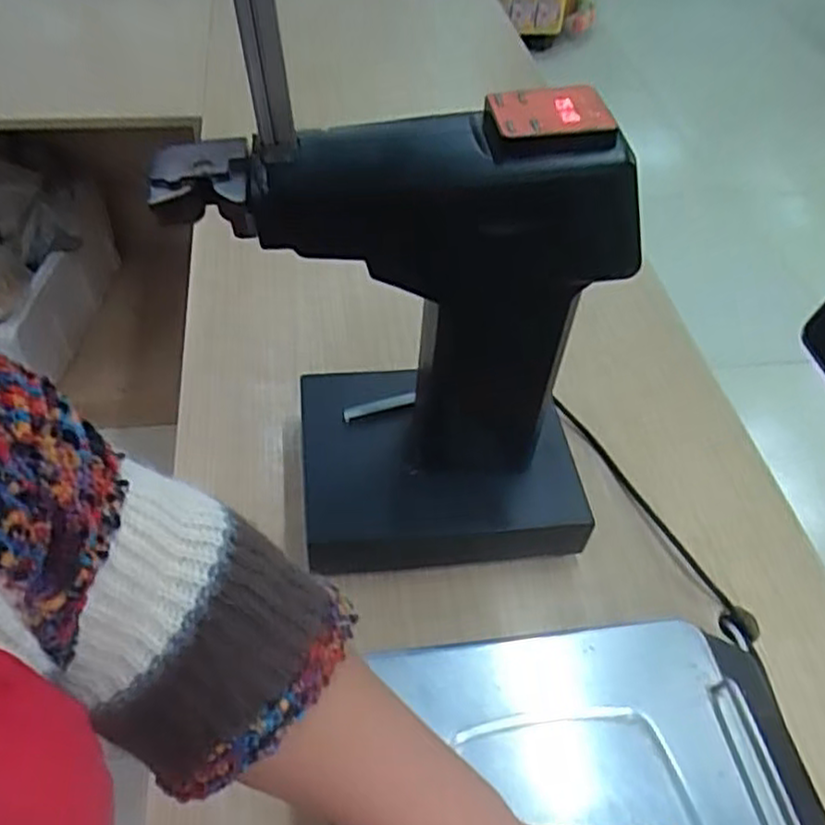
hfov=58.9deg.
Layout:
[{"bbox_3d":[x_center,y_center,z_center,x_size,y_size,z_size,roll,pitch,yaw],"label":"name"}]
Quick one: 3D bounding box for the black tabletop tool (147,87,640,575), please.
[{"bbox_3d":[-0.007,-0.046,0.573,0.308,0.370,0.156,1,49,-3],"label":"black tabletop tool"}]

